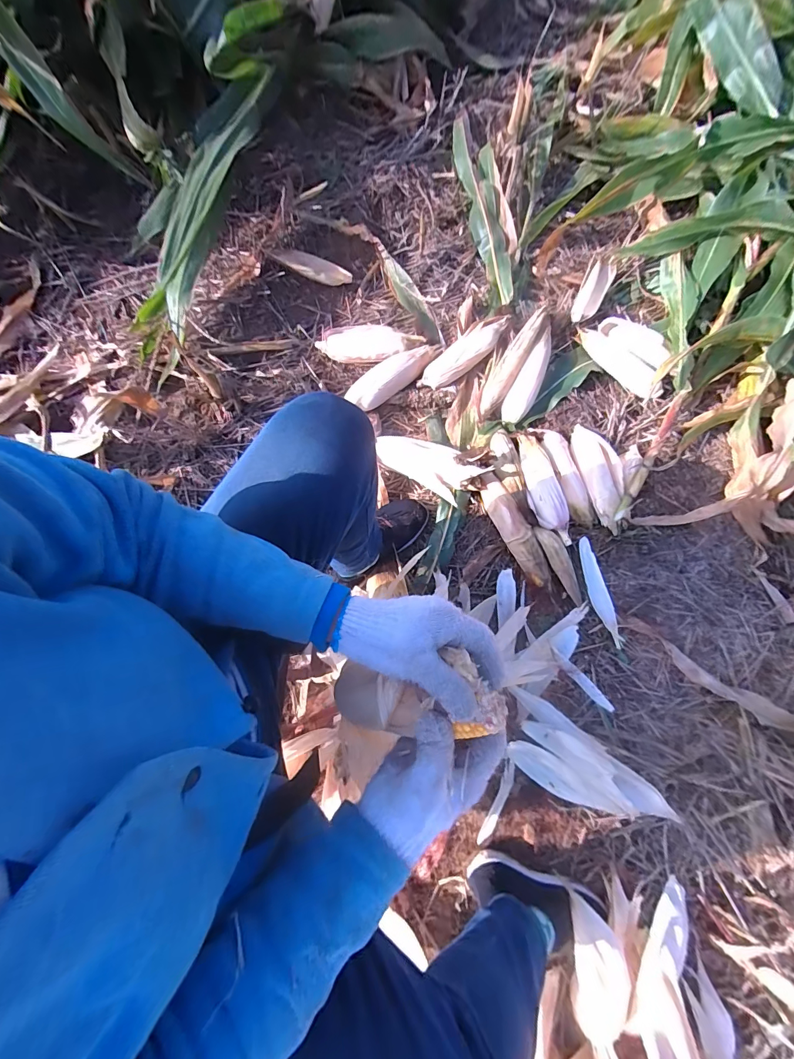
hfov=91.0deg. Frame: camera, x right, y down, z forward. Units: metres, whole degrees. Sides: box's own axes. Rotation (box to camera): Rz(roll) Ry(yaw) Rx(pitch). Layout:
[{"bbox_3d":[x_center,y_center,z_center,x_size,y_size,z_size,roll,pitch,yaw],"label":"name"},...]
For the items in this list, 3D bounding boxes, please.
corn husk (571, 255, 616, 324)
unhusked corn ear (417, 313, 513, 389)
[{"bbox_3d":[0.478,-0.578,0.956,0.062,0.030,0.212,27,77,7],"label":"corn husk"},{"bbox_3d":[0.154,-0.409,0.910,0.234,0.058,0.069,-36,78,-9],"label":"unhusked corn ear"}]

